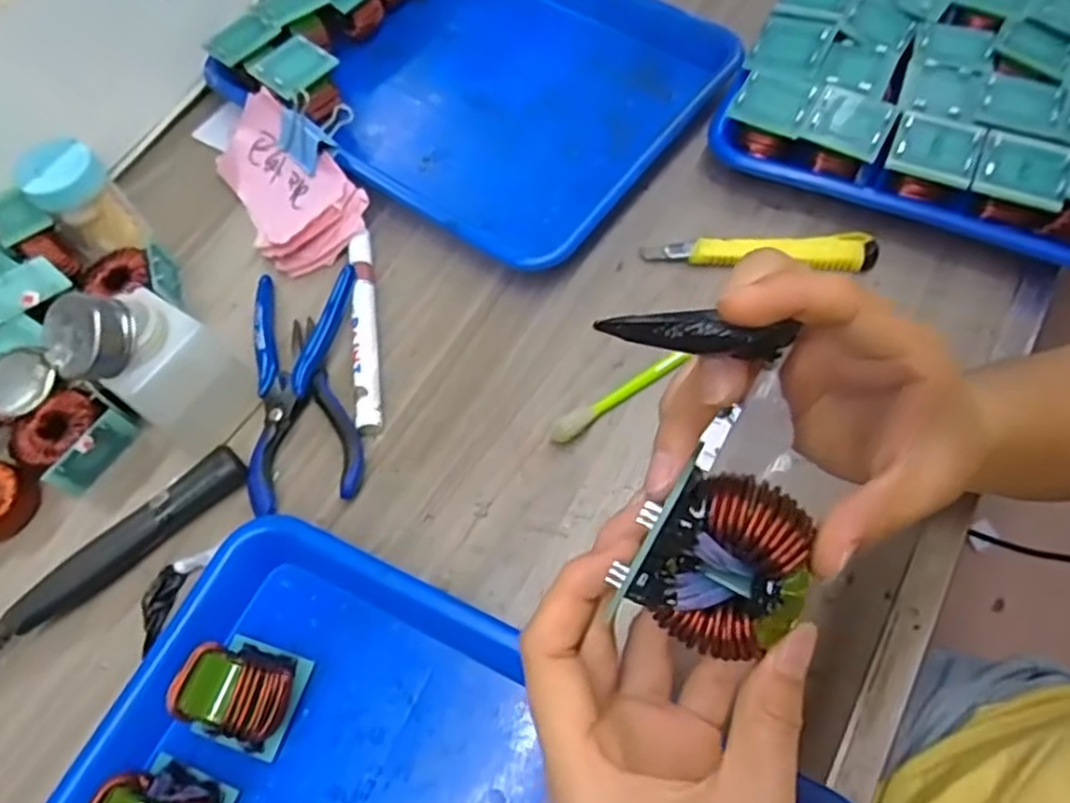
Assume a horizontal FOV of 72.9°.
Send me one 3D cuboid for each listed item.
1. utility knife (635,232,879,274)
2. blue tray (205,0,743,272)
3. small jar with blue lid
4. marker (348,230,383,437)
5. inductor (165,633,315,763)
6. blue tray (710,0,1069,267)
[{"bbox_3d":[0.137,-0.090,0.444,0.138,0.021,0.021,0,64,5],"label":"utility knife"},{"bbox_3d":[-0.029,-0.230,0.511,0.279,0.041,0.251,34,71,19],"label":"blue tray"},{"bbox_3d":[-0.285,-0.126,0.461,0.045,0.072,0.041,-40,66,-14],"label":"small jar with blue lid"},{"bbox_3d":[-0.103,-0.045,0.439,0.016,0.013,0.135,-10,63,-1],"label":"marker"},{"bbox_3d":[-0.136,0.134,0.334,0.045,0.047,0.046,15,65,13],"label":"inductor"},{"bbox_3d":[0.286,-0.247,0.479,0.240,0.046,0.324,24,68,15],"label":"blue tray"}]

